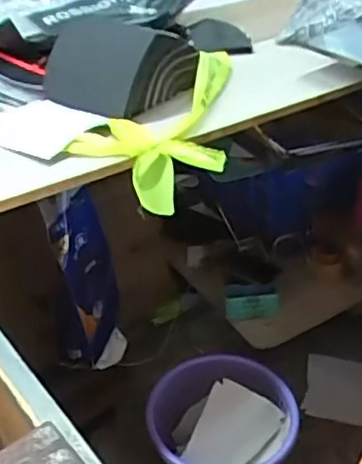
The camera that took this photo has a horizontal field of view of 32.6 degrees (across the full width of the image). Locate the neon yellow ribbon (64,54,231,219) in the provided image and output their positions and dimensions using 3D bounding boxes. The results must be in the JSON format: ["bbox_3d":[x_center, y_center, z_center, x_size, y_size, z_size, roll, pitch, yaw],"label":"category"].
[{"bbox_3d":[-0.042,-0.194,1.047,0.236,0.157,0.335,3,36,5],"label":"neon yellow ribbon"}]

